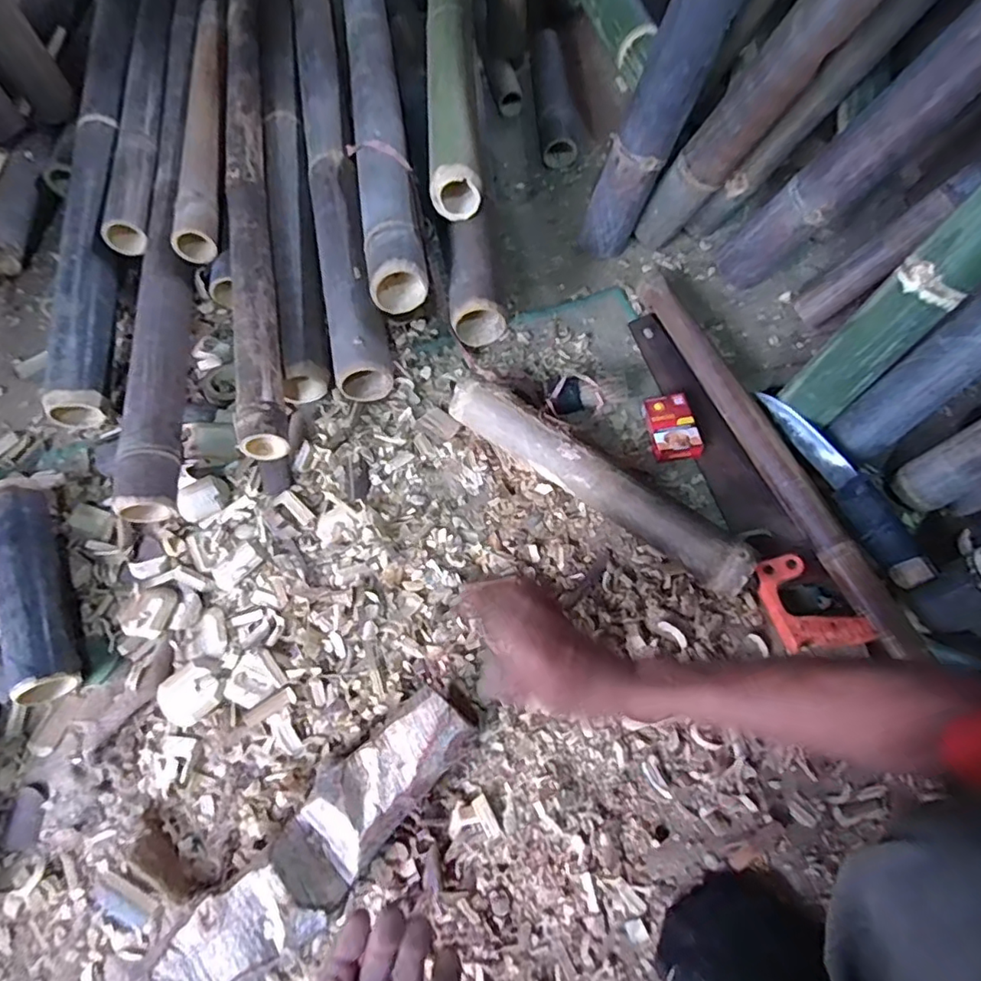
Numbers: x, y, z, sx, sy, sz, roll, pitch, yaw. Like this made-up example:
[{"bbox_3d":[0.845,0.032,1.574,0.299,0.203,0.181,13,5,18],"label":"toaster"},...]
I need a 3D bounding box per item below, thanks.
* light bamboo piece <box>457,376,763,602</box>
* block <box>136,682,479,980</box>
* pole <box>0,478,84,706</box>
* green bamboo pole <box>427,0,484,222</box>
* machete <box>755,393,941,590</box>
[{"bbox_3d":[0.121,-0.010,0.708,0.407,0.071,0.061,35,68,17],"label":"light bamboo piece"},{"bbox_3d":[-0.134,0.306,0.538,0.089,0.066,0.298,39,69,18],"label":"block"},{"bbox_3d":[-0.519,0.102,0.649,0.063,0.052,0.273,-23,65,-11],"label":"pole"},{"bbox_3d":[-0.062,-0.748,0.908,0.069,0.062,0.856,-2,63,-1],"label":"green bamboo pole"},{"bbox_3d":[0.412,-0.017,0.677,0.027,0.047,0.275,-18,64,-9],"label":"machete"}]

